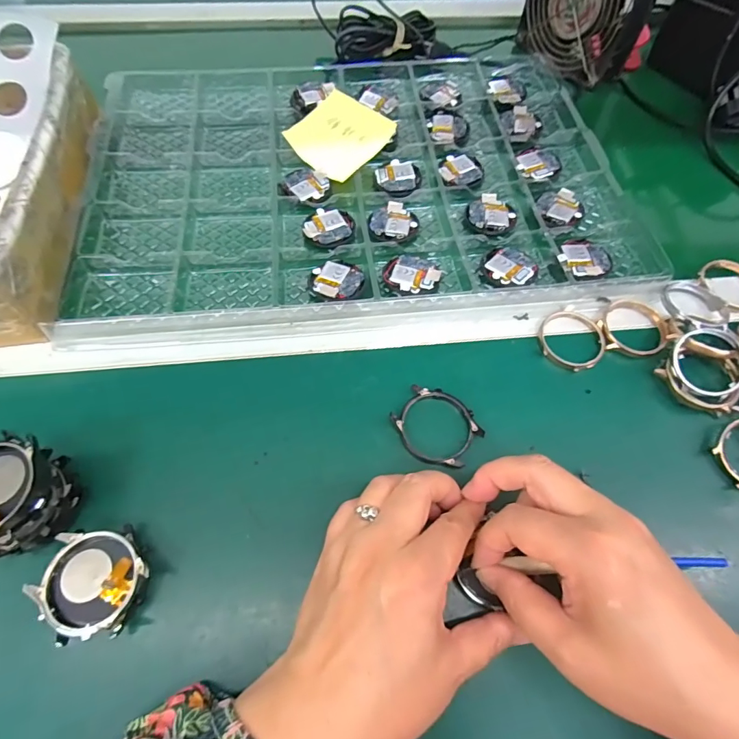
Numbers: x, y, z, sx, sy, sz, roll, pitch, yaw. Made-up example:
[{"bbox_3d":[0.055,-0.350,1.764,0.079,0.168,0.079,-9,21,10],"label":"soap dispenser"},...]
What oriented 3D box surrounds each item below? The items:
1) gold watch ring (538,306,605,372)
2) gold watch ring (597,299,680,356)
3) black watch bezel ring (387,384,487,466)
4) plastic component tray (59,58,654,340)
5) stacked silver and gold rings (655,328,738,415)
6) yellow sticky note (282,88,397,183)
[{"bbox_3d":[0.144,-0.022,0.307,0.045,0.007,0.048,1,62,-2],"label":"gold watch ring"},{"bbox_3d":[0.190,-0.030,0.311,0.050,0.012,0.045,-35,68,-16],"label":"gold watch ring"},{"bbox_3d":[0.041,0.037,0.275,0.054,0.008,0.047,35,66,15],"label":"black watch bezel ring"},{"bbox_3d":[-0.017,-0.185,0.381,0.429,0.021,0.312,-5,62,-5],"label":"plastic component tray"},{"bbox_3d":[0.224,0.002,0.291,0.050,0.017,0.052,-1,76,6],"label":"stacked silver and gold rings"},{"bbox_3d":[-0.027,-0.207,0.389,0.075,0.026,0.070,38,67,16],"label":"yellow sticky note"}]

